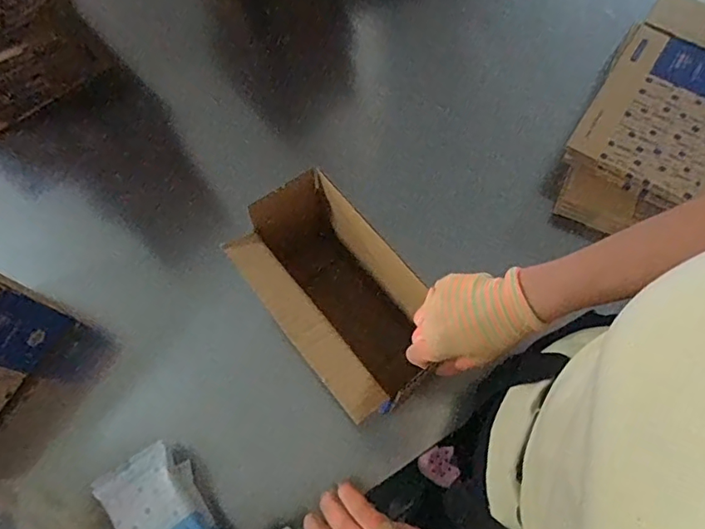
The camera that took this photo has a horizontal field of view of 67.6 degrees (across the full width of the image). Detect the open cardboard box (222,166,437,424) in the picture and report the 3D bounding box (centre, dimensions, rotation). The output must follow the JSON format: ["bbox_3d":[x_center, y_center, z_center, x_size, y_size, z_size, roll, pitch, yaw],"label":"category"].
[{"bbox_3d":[-0.017,0.032,0.566,0.135,0.094,0.245,-37,72,-11],"label":"open cardboard box"}]

